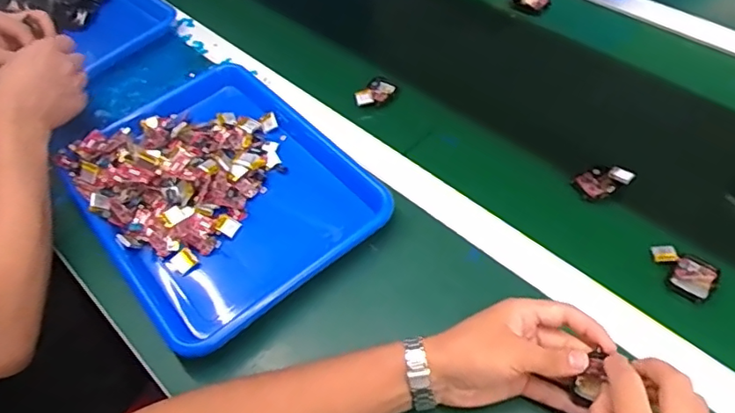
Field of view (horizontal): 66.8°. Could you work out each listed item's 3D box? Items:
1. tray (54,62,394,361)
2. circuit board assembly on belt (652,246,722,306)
[{"bbox_3d":[-0.162,-0.021,0.617,0.261,0.051,0.338,-35,57,-20],"label":"tray"},{"bbox_3d":[0.291,0.059,0.514,0.039,0.011,0.059,-40,59,-23],"label":"circuit board assembly on belt"}]

